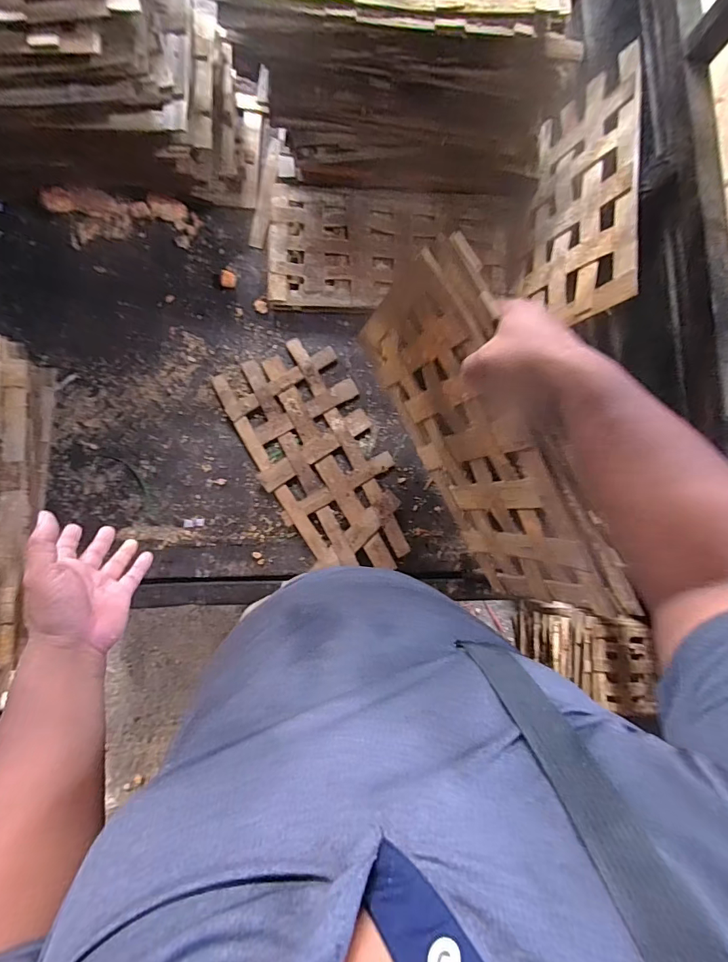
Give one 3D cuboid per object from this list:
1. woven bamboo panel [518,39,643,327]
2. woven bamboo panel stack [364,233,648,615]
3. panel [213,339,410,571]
[{"bbox_3d":[0.363,-0.478,0.752,0.017,0.201,0.480,17,75,-31],"label":"woven bamboo panel"},{"bbox_3d":[0.151,-0.044,0.564,0.027,0.239,0.444,-30,94,-20],"label":"woven bamboo panel stack"},{"bbox_3d":[-0.072,-0.040,0.782,0.215,0.020,0.422,-28,86,-8],"label":"panel"}]

